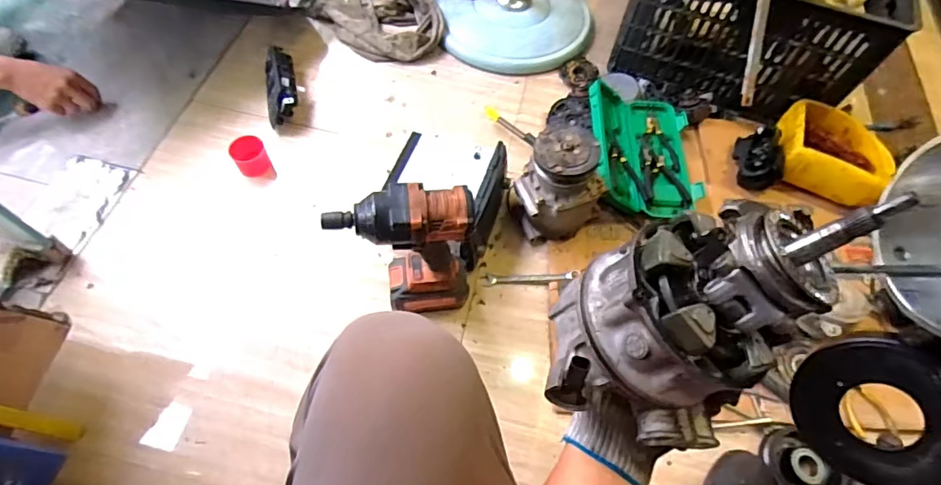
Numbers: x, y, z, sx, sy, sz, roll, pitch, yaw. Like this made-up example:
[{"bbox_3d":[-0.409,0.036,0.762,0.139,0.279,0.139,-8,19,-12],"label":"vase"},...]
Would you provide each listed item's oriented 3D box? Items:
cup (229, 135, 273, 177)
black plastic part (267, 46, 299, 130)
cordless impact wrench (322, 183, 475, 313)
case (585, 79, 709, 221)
[{"bbox_3d":[-0.431,-0.165,0.982,0.060,0.075,0.061,2,60,-3],"label":"cup"},{"bbox_3d":[-0.406,-0.342,1.072,0.063,0.064,0.205,-8,61,-9],"label":"black plastic part"},{"bbox_3d":[-0.095,0.017,0.727,0.187,0.260,0.071,-2,61,-6],"label":"cordless impact wrench"},{"bbox_3d":[0.339,-0.190,0.978,0.208,0.068,0.289,3,60,-3],"label":"case"}]

